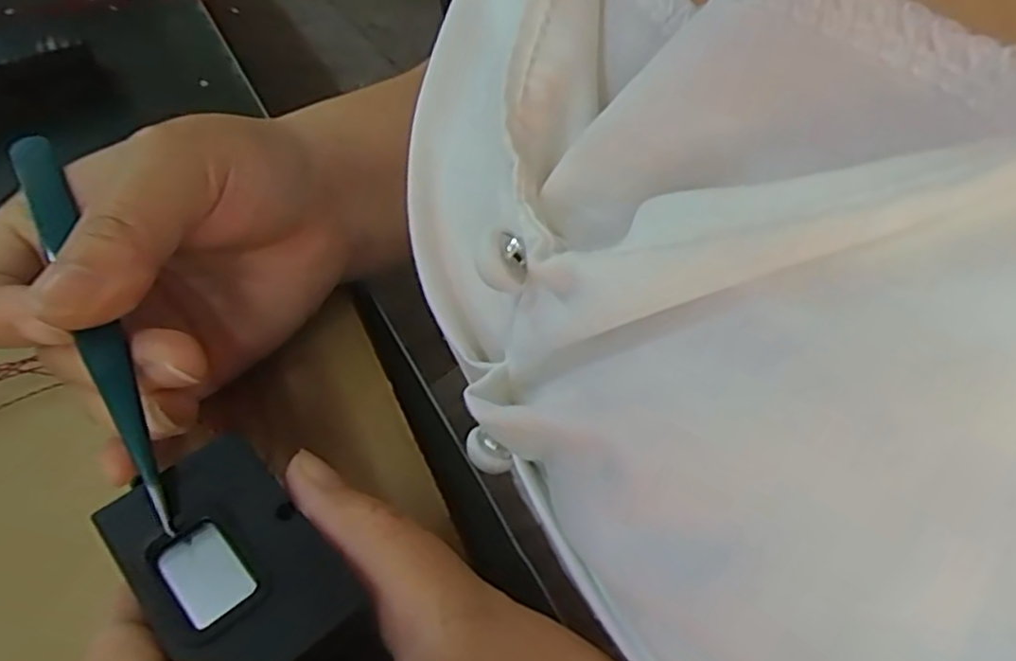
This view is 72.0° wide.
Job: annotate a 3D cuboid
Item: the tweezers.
[{"bbox_3d":[-0.098,-0.009,0.162,0.009,0.005,0.138,-26,58,-21],"label":"tweezers"}]

